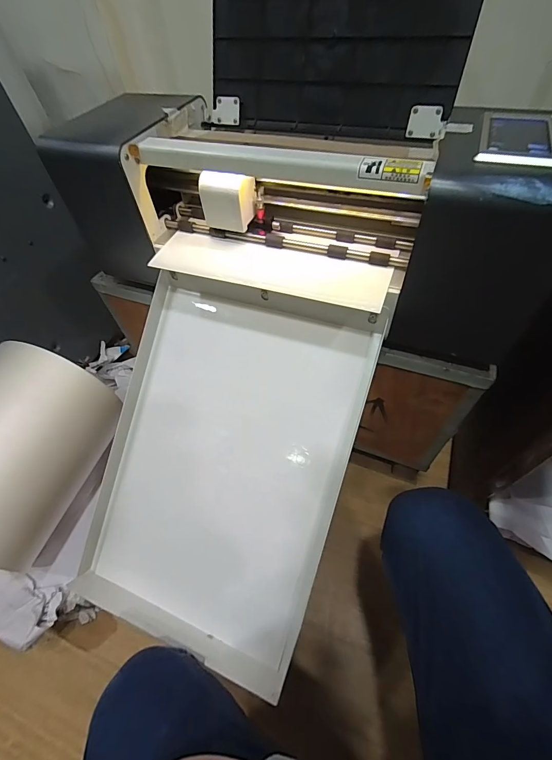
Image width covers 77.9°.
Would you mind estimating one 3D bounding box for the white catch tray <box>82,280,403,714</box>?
[{"bbox_3d":[-0.079,0.120,0.510,0.351,0.054,0.509,16,92,17],"label":"white catch tray"}]

